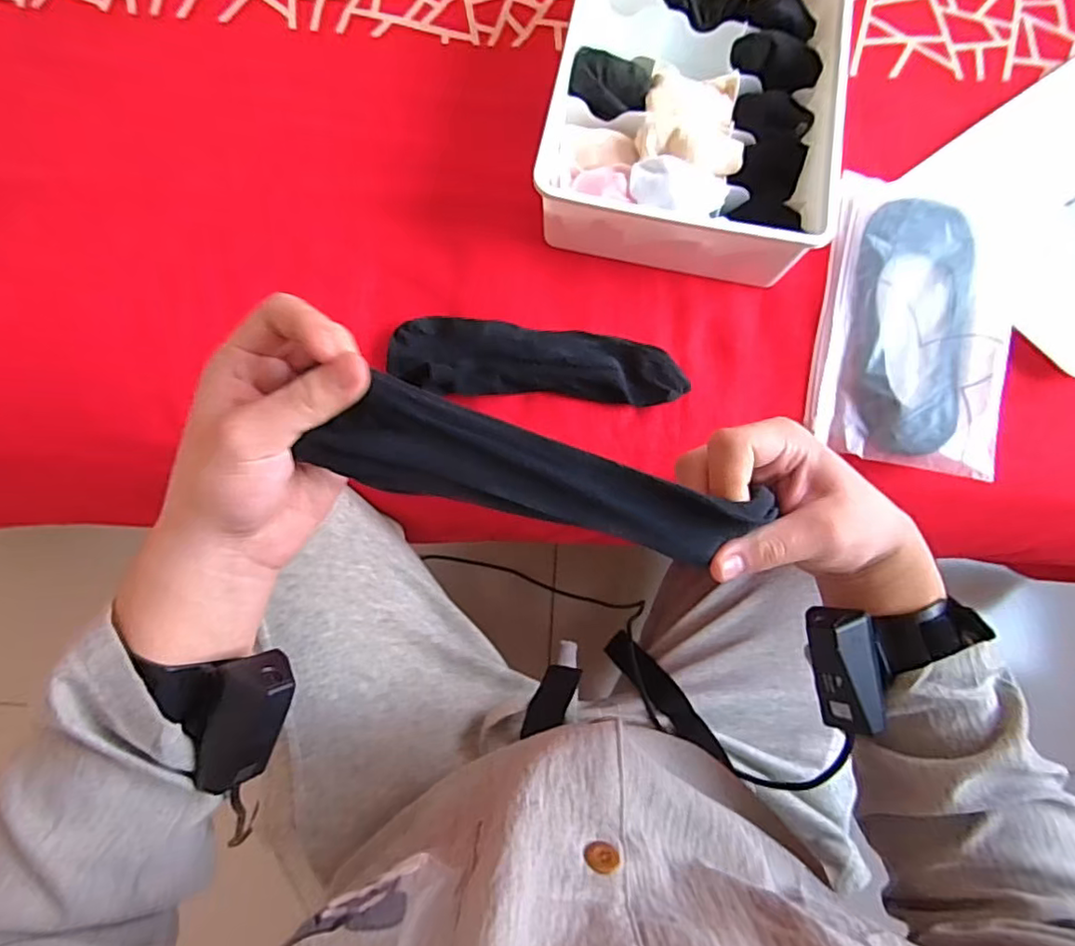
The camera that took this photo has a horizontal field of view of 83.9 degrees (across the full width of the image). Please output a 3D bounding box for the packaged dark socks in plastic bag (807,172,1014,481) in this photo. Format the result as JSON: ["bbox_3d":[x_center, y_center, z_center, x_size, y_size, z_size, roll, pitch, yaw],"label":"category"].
[{"bbox_3d":[0.285,-0.120,0.459,0.121,0.042,0.237,12,79,1],"label":"packaged dark socks in plastic bag"}]

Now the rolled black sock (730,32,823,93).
[{"bbox_3d":[0.195,-0.335,0.483,0.072,0.029,0.042,14,79,1],"label":"rolled black sock"}]

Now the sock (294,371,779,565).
[{"bbox_3d":[0.004,0.002,0.290,0.217,0.028,0.043,15,79,-4],"label":"sock"}]

